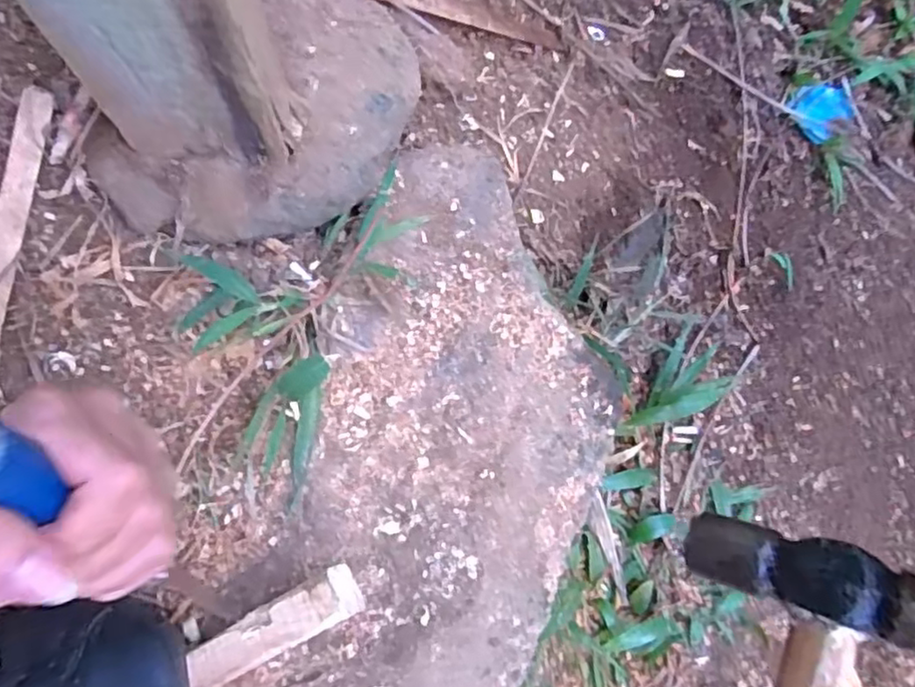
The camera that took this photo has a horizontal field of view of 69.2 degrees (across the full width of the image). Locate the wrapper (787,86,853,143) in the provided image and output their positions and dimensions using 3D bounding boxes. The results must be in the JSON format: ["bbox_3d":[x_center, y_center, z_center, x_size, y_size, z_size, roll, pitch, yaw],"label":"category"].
[{"bbox_3d":[0.421,-0.274,0.772,0.089,0.006,0.068,-43,102,-19],"label":"wrapper"}]

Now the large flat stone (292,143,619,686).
[{"bbox_3d":[0.005,0.076,0.483,0.205,0.093,0.418,8,75,3],"label":"large flat stone"}]

